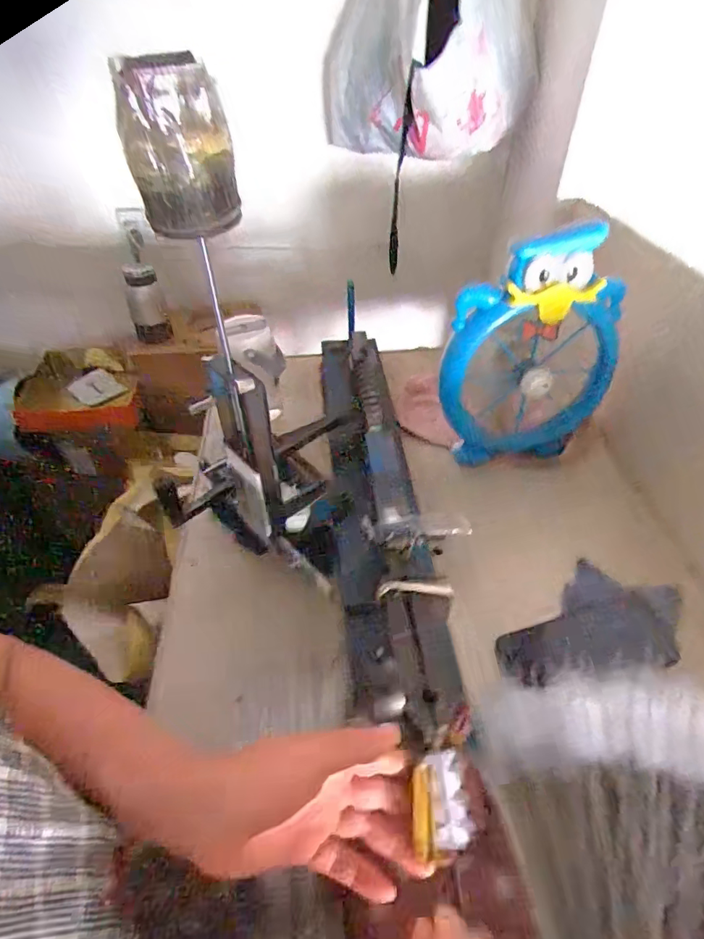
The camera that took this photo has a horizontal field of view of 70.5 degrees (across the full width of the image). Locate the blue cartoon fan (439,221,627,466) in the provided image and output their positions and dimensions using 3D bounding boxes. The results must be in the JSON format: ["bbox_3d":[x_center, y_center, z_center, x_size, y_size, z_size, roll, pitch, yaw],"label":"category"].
[{"bbox_3d":[0.231,-0.136,0.645,0.215,0.299,0.083,-10,45,-11],"label":"blue cartoon fan"}]

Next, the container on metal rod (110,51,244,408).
[{"bbox_3d":[-0.103,-0.182,0.299,0.057,0.097,0.050,-27,51,-26],"label":"container on metal rod"}]

